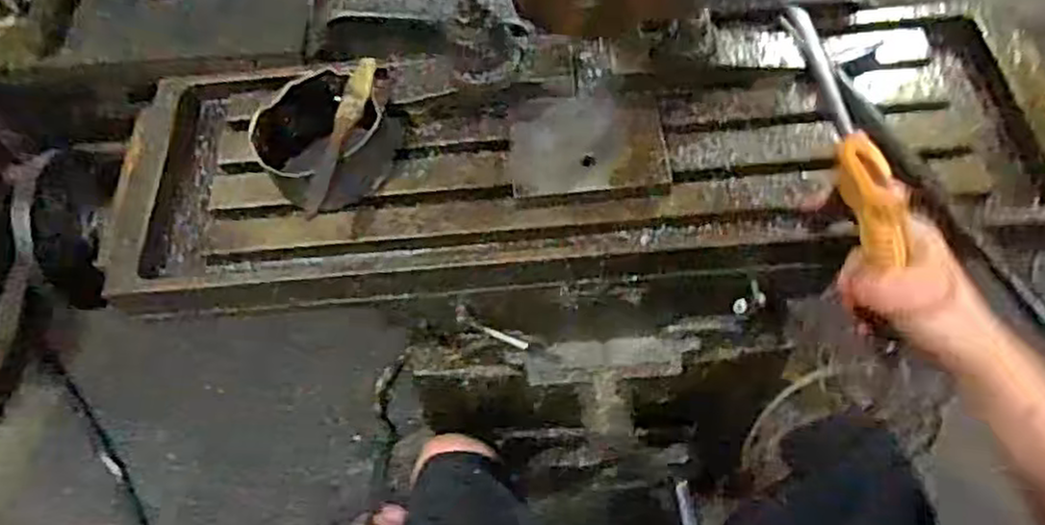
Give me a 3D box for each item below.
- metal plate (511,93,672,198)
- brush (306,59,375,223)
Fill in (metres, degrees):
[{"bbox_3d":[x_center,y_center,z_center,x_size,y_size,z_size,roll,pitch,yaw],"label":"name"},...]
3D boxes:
[{"bbox_3d":[0.055,-0.098,0.601,0.126,0.014,0.096,-3,61,2],"label":"metal plate"},{"bbox_3d":[-0.144,-0.103,0.577,0.019,0.019,0.147,11,62,9],"label":"brush"}]

